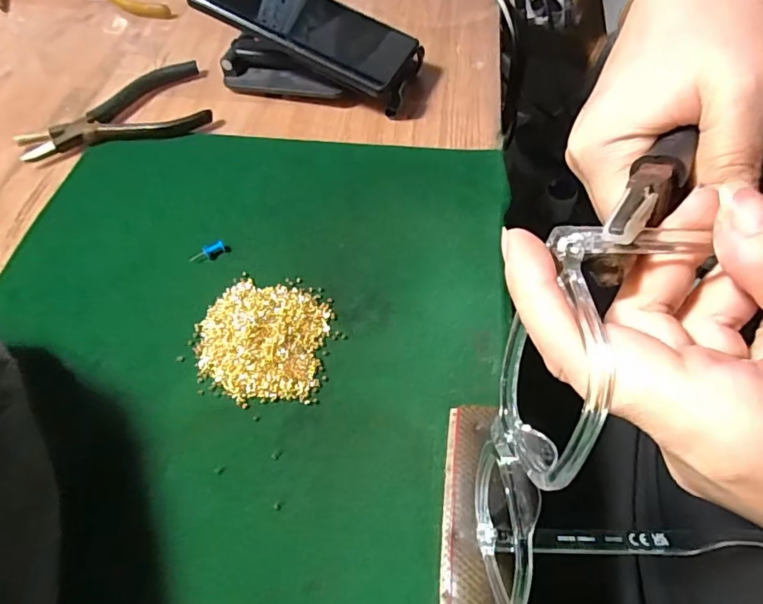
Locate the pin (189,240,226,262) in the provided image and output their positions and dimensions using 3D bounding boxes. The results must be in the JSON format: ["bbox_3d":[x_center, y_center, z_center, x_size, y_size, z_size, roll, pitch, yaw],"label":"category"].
[{"bbox_3d":[-0.109,-0.031,0.320,0.023,0.008,0.007,-29,61,-17],"label":"pin"}]

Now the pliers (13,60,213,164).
[{"bbox_3d":[-0.203,-0.143,0.393,0.138,0.015,0.074,-23,59,-13],"label":"pliers"}]

